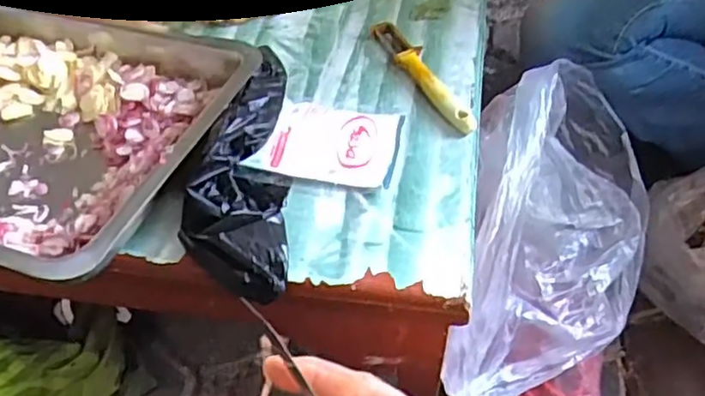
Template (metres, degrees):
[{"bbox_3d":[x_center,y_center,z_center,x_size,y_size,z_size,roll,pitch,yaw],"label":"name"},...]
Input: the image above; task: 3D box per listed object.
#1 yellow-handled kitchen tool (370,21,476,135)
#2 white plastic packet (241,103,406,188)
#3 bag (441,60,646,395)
[{"bbox_3d":[0.064,-0.116,0.593,0.024,0.015,0.173,-18,50,-16],"label":"yellow-handled kitchen tool"},{"bbox_3d":[-0.018,-0.048,0.533,0.111,0.020,0.082,8,48,6],"label":"white plastic packet"},{"bbox_3d":[0.211,0.033,0.637,0.196,0.222,0.293,8,48,10],"label":"bag"}]

